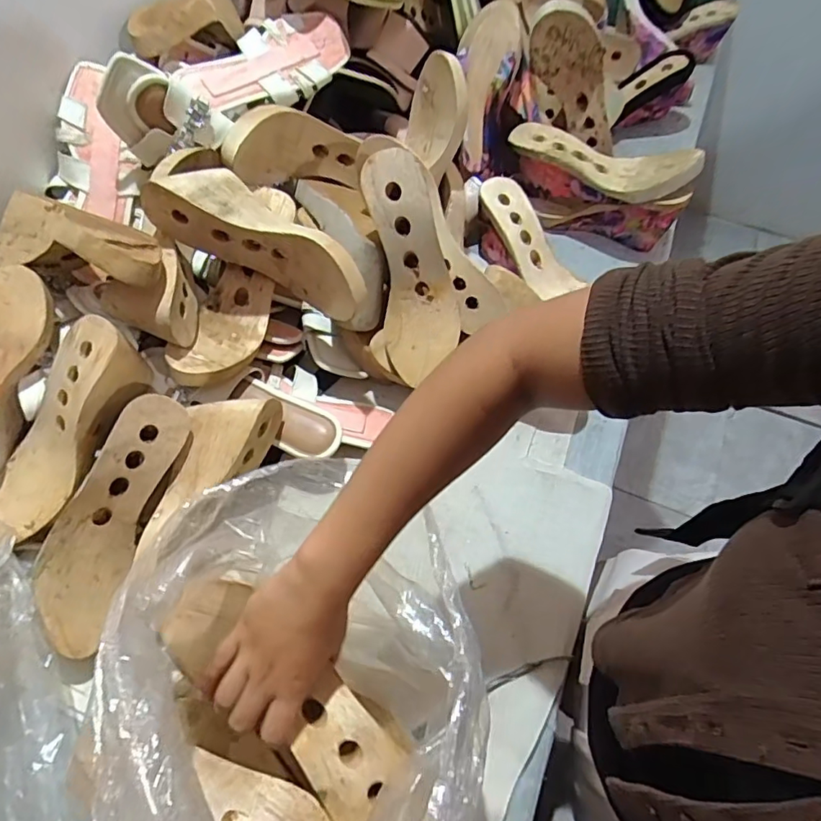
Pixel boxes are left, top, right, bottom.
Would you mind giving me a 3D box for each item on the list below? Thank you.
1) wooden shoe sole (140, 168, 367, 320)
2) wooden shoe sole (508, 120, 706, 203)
[{"bbox_3d":[-0.140,-0.172,0.550,0.222,0.080,0.079,27,64,-6],"label":"wooden shoe sole"},{"bbox_3d":[0.245,-0.330,0.694,0.228,0.044,0.093,35,67,16],"label":"wooden shoe sole"}]

